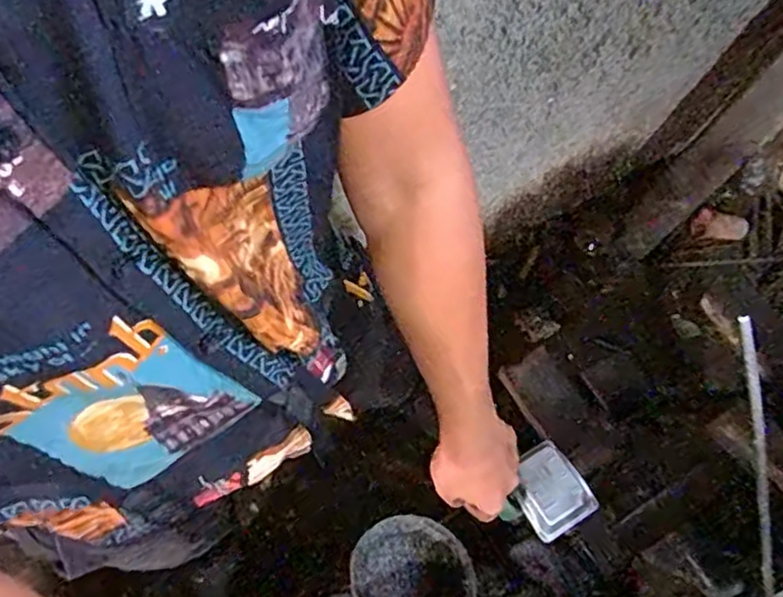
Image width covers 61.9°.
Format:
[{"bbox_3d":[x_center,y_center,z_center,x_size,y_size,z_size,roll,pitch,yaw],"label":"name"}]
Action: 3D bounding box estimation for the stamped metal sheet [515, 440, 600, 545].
[{"bbox_3d":[0.166,0.199,0.684,0.072,0.015,0.085,-27,72,-13],"label":"stamped metal sheet"}]

